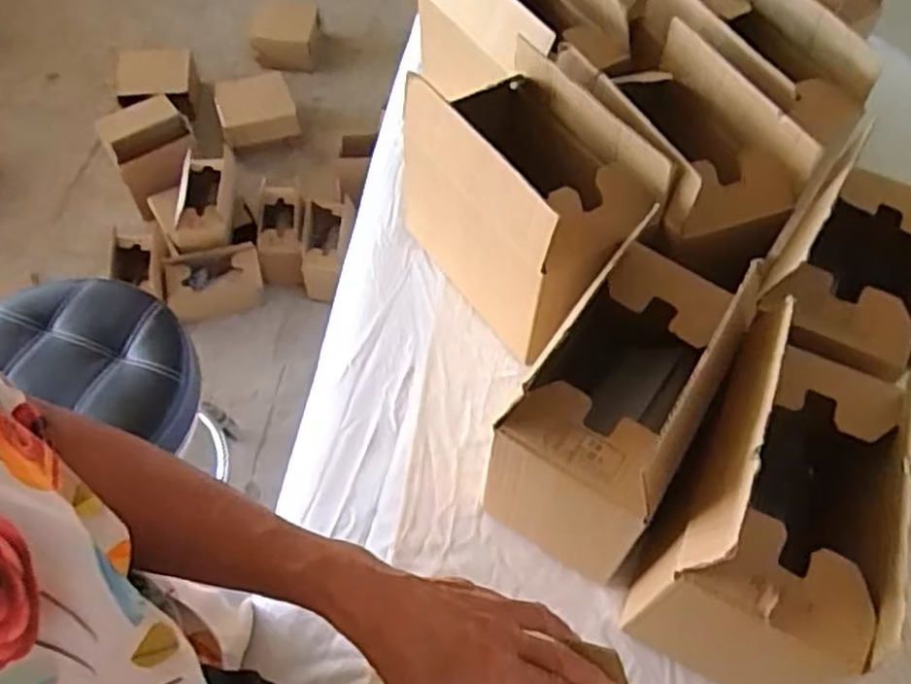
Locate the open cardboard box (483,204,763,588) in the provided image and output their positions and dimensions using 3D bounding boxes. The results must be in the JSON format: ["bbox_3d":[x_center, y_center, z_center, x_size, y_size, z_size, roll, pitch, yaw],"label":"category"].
[{"bbox_3d":[0.131,0.055,0.643,0.126,0.221,0.224,26,59,12],"label":"open cardboard box"}]

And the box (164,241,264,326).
[{"bbox_3d":[-0.489,-0.119,1.502,0.183,0.122,0.086,-14,59,-13],"label":"box"}]

